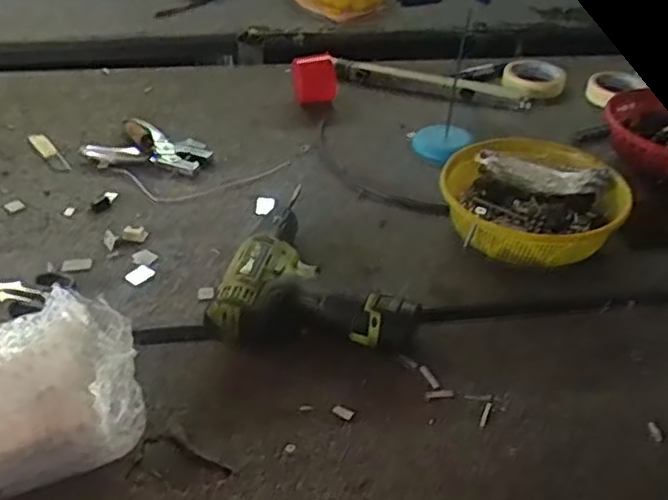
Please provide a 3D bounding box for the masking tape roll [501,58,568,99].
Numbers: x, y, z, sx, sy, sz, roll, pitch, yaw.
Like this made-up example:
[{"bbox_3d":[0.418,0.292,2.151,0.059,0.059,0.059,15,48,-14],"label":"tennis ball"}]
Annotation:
[{"bbox_3d":[0.318,-0.270,1.095,0.100,0.030,0.108,9,41,12],"label":"masking tape roll"}]

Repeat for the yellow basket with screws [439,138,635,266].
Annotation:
[{"bbox_3d":[0.211,-0.044,0.750,0.195,0.072,0.169,25,47,28],"label":"yellow basket with screws"}]

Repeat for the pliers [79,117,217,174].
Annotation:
[{"bbox_3d":[-0.239,-0.130,0.885,0.150,0.025,0.096,22,42,25],"label":"pliers"}]

